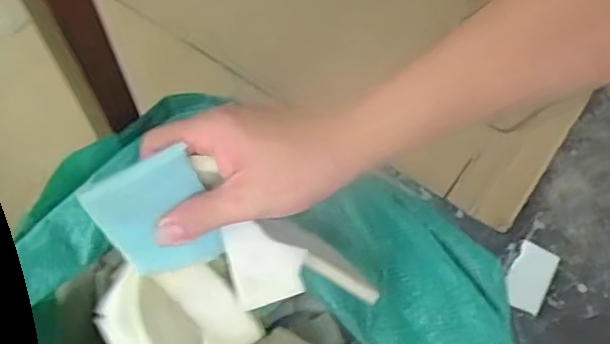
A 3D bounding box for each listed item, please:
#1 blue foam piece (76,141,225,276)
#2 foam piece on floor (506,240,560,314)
[{"bbox_3d":[-0.092,0.031,0.391,0.065,0.092,0.008,-33,41,-17],"label":"blue foam piece"},{"bbox_3d":[0.357,0.164,0.969,0.063,0.012,0.116,29,65,15],"label":"foam piece on floor"}]

